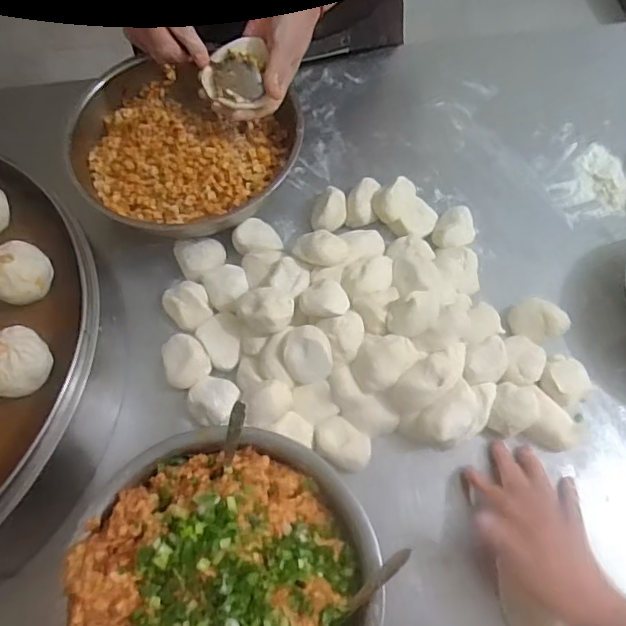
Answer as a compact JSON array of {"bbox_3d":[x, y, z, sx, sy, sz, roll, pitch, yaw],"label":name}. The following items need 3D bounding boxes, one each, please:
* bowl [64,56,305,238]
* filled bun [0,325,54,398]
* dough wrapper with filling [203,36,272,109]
[{"bbox_3d":[-0.145,-0.197,0.671,0.255,0.079,0.240,-1,66,1],"label":"bowl"},{"bbox_3d":[-0.260,0.043,0.502,0.051,0.034,0.059,21,68,11],"label":"filled bun"},{"bbox_3d":[-0.075,-0.250,0.606,0.070,0.029,0.069,0,89,14],"label":"dough wrapper with filling"}]

